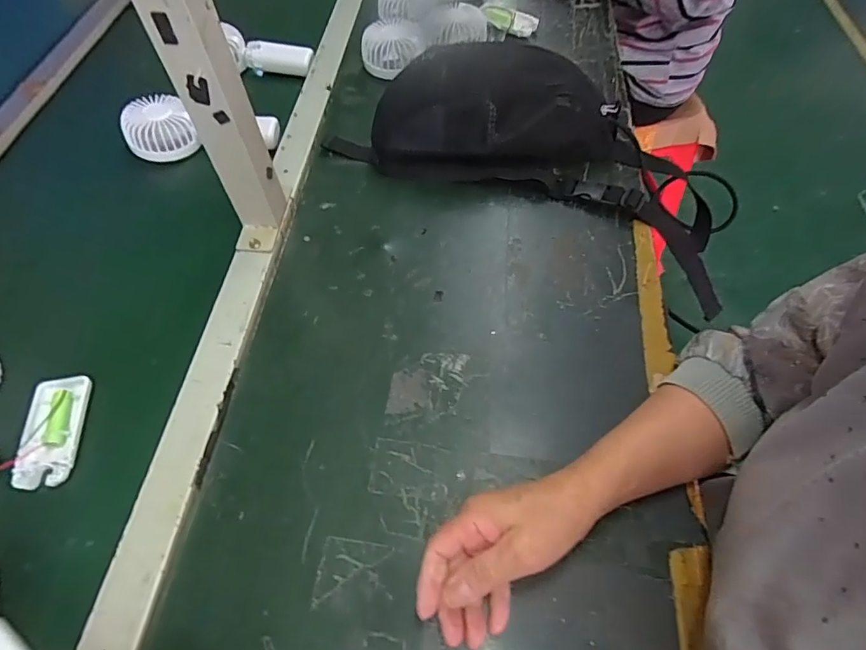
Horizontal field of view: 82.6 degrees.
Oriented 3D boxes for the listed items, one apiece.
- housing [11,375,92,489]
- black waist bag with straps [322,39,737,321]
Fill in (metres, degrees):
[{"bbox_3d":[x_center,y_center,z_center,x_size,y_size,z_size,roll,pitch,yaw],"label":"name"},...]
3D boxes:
[{"bbox_3d":[-0.329,0.092,0.428,0.046,0.017,0.096,-8,61,-4],"label":"housing"},{"bbox_3d":[0.141,-0.200,0.584,0.512,0.142,0.167,18,61,-4],"label":"black waist bag with straps"}]

